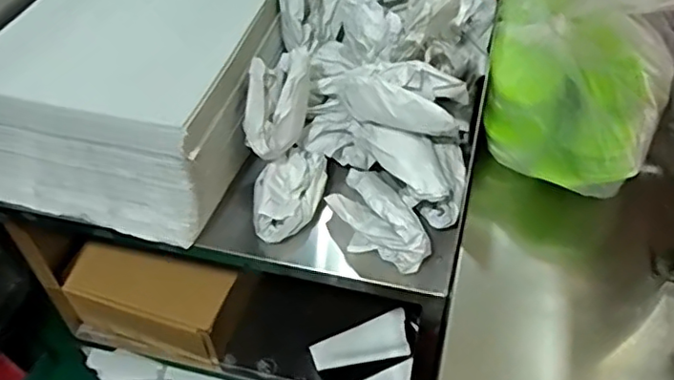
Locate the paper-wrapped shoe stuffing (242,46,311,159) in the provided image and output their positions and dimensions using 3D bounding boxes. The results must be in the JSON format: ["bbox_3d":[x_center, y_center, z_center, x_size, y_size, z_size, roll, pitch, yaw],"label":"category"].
[{"bbox_3d":[-0.072,-0.104,0.722,0.064,0.086,0.120,11,49,12],"label":"paper-wrapped shoe stuffing"}]

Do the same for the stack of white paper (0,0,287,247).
[{"bbox_3d":[-0.254,-0.146,0.811,0.307,0.162,0.385,12,49,13],"label":"stack of white paper"}]

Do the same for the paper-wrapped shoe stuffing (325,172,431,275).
[{"bbox_3d":[0.043,0.028,0.699,0.072,0.062,0.148,-24,51,-19],"label":"paper-wrapped shoe stuffing"}]

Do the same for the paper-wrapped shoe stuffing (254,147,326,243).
[{"bbox_3d":[-0.057,0.002,0.733,0.071,0.040,0.126,14,49,14],"label":"paper-wrapped shoe stuffing"}]

